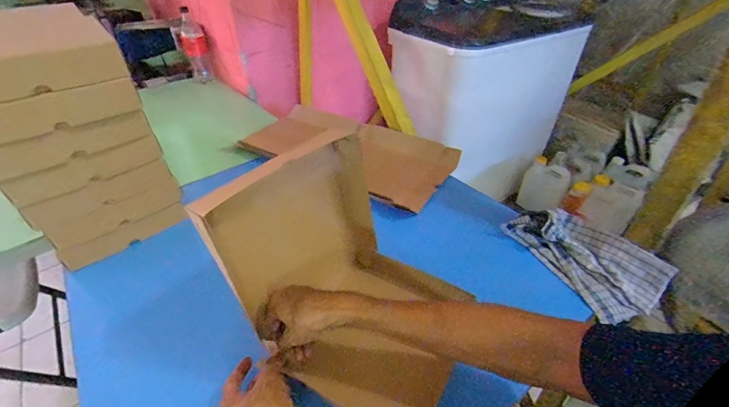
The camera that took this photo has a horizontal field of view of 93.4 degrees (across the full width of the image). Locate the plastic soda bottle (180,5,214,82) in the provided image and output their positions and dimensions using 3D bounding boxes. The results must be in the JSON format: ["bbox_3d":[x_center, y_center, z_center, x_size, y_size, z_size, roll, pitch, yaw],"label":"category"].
[{"bbox_3d":[-0.676,-0.629,1.377,0.090,0.260,0.108,-17,41,-19],"label":"plastic soda bottle"}]

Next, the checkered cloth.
[{"bbox_3d":[0.389,0.087,0.612,0.129,0.074,0.234,-23,44,-26],"label":"checkered cloth"}]

